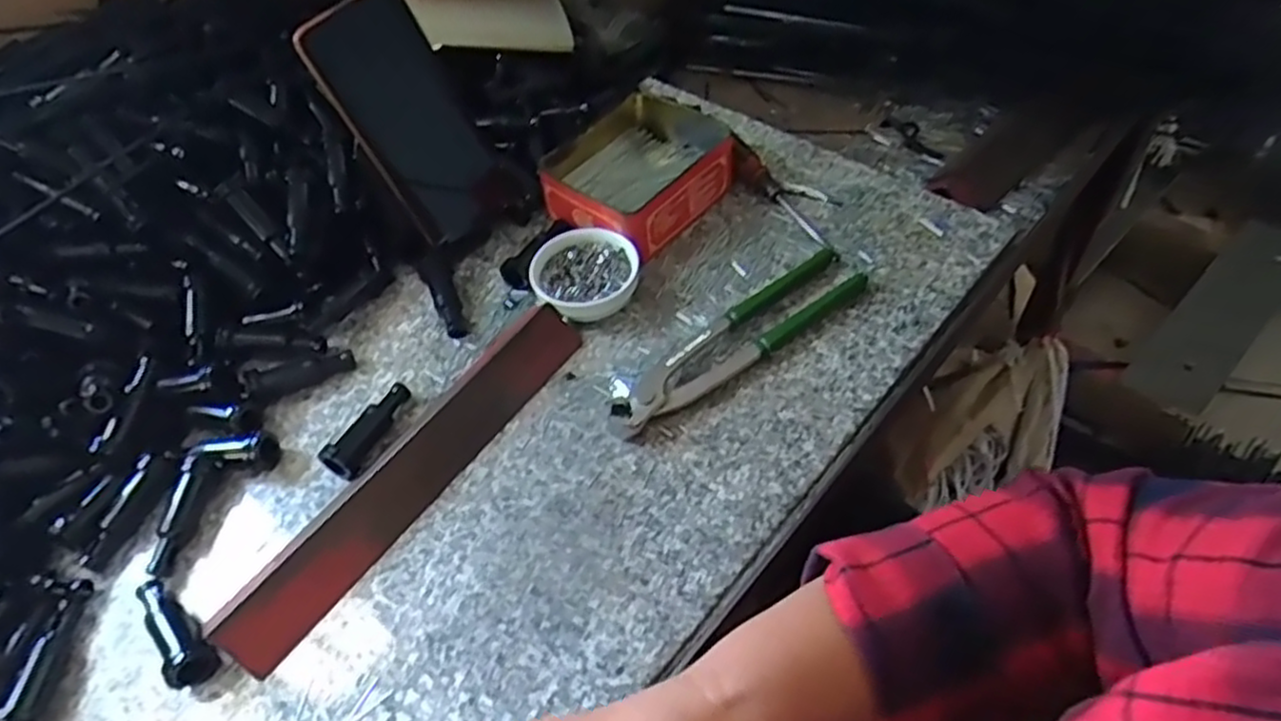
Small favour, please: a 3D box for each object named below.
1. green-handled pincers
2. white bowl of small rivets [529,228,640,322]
[{"bbox_3d":[0.060,-0.017,0.468,0.196,0.017,0.047,-33,56,-18],"label":"green-handled pincers"},{"bbox_3d":[-0.037,-0.058,0.504,0.070,0.028,0.064,-3,52,4],"label":"white bowl of small rivets"}]

